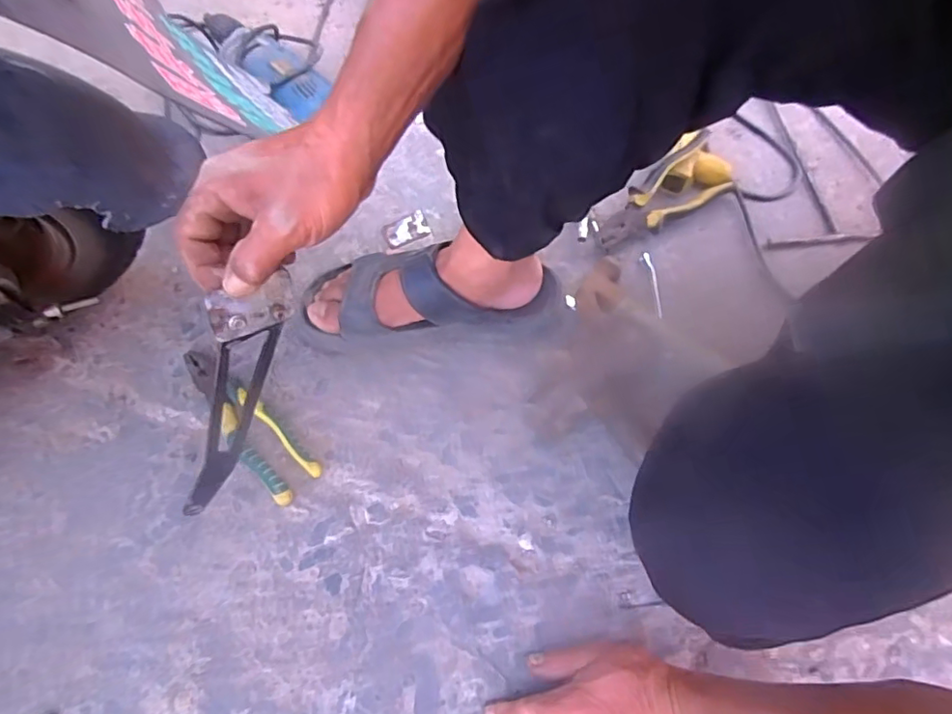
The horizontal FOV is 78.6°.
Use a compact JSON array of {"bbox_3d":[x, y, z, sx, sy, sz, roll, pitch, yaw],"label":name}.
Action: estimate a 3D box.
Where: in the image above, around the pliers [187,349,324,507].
[{"bbox_3d":[-0.240,0.064,0.593,0.197,0.016,0.053,42,71,16],"label":"pliers"}]

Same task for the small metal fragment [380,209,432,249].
[{"bbox_3d":[-0.085,-0.155,0.707,0.056,0.004,0.033,-24,86,-11],"label":"small metal fragment"}]

